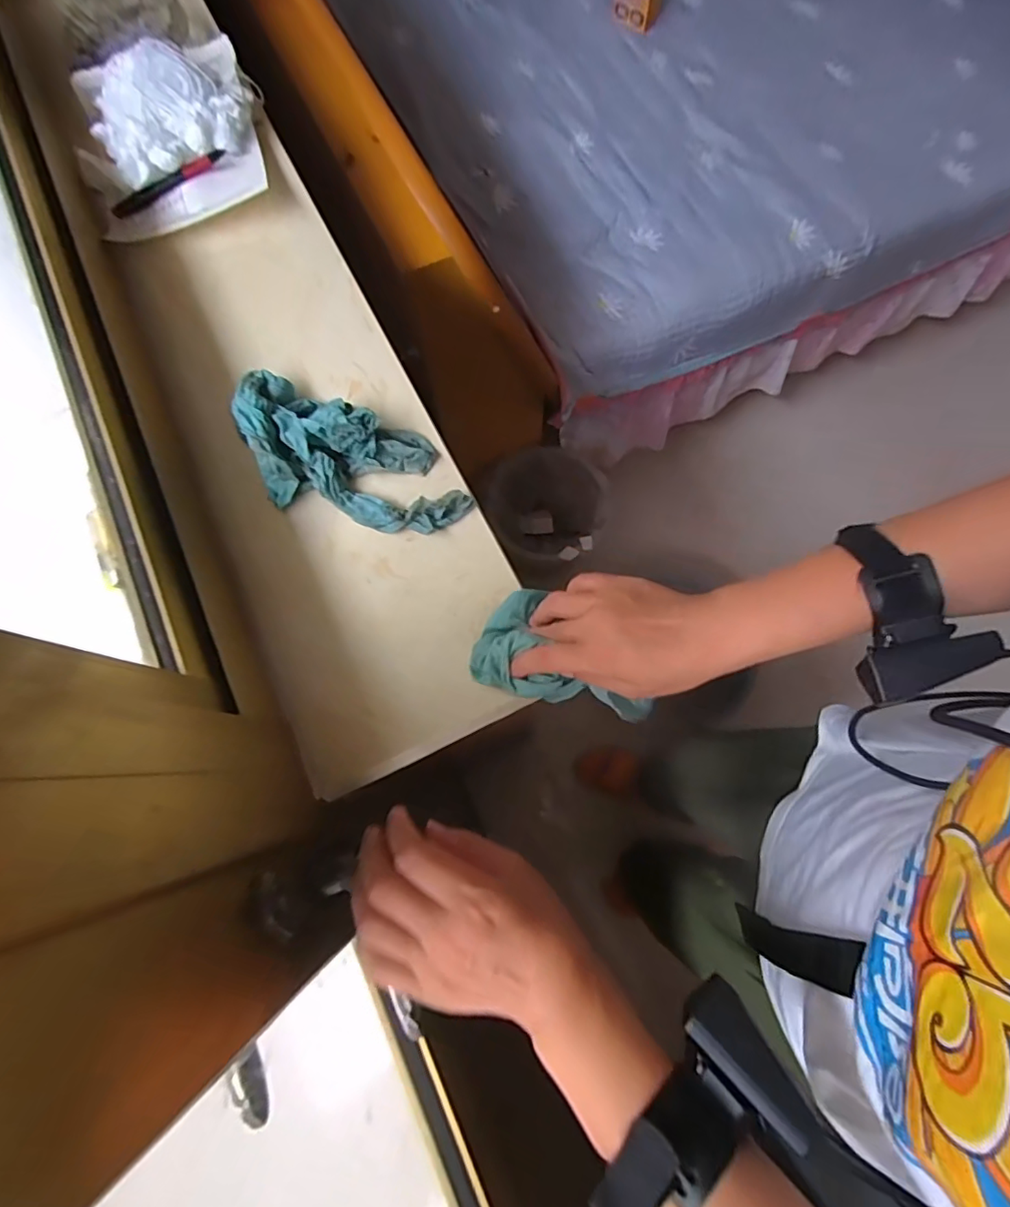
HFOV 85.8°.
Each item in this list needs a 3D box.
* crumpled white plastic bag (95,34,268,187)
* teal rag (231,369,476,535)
[{"bbox_3d":[-0.365,-0.549,0.608,0.181,0.057,0.137,-26,74,-6],"label":"crumpled white plastic bag"},{"bbox_3d":[-0.142,-0.129,0.476,0.232,0.041,0.115,26,76,9],"label":"teal rag"}]

